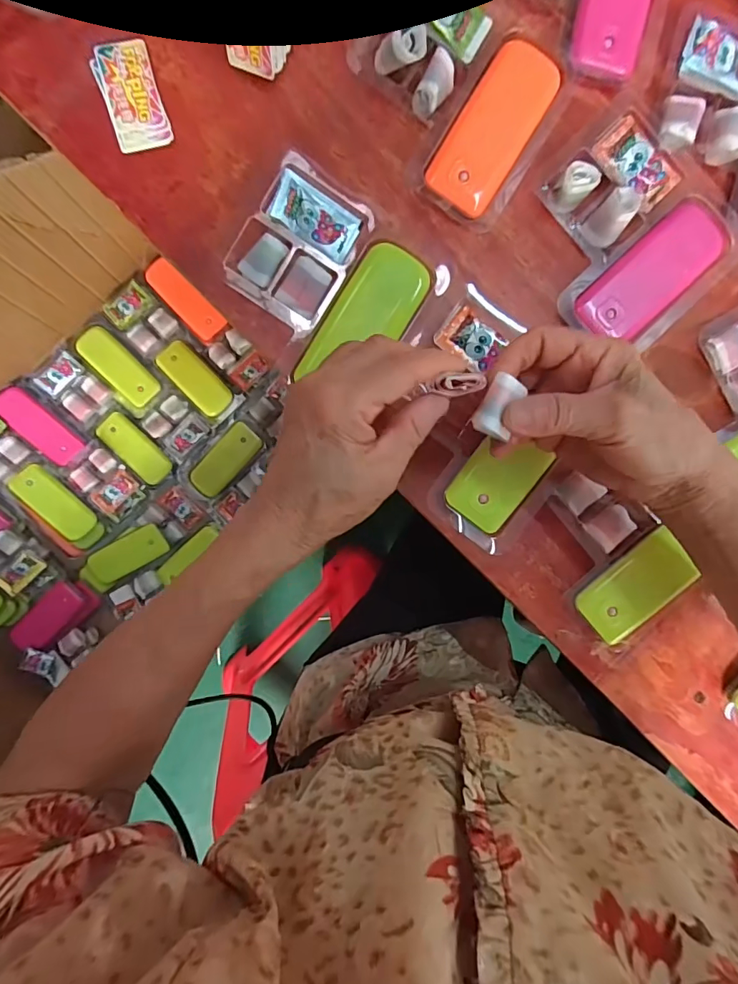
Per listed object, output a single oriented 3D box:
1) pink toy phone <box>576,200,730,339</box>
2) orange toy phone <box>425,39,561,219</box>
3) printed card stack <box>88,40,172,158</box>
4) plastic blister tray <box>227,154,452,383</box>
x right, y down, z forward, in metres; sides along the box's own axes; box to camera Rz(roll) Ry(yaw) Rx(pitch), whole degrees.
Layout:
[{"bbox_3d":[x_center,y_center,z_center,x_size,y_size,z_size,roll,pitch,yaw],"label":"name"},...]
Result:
[{"bbox_3d":[0.186,-0.143,0.309,0.104,0.009,0.044,-44,95,0],"label":"pink toy phone"},{"bbox_3d":[0.077,-0.229,0.299,0.043,0.015,0.106,31,91,-5],"label":"orange toy phone"},{"bbox_3d":[-0.144,-0.241,0.284,0.033,0.004,0.063,-18,94,-2],"label":"printed card stack"},{"bbox_3d":[-0.043,-0.149,0.291,0.064,0.024,0.086,34,91,-5],"label":"plastic blister tray"}]

